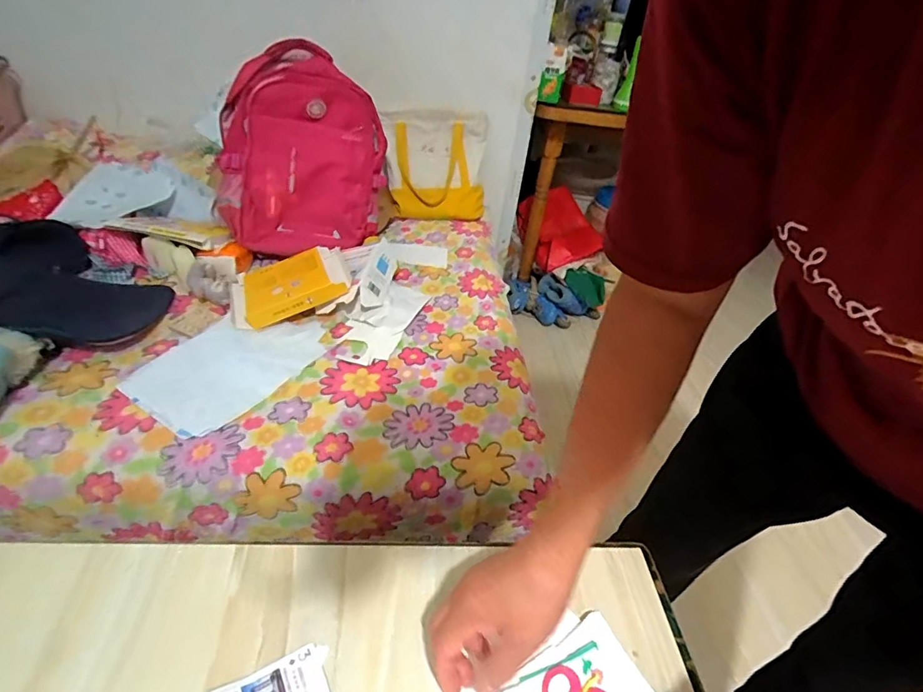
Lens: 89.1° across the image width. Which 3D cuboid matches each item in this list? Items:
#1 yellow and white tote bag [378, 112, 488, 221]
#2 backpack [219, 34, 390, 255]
[{"bbox_3d":[-0.078,-0.516,1.370,0.289,0.261,0.192,4,37,-6],"label":"yellow and white tote bag"},{"bbox_3d":[-0.357,-0.417,1.054,0.357,0.385,0.166,-13,42,-25],"label":"backpack"}]

